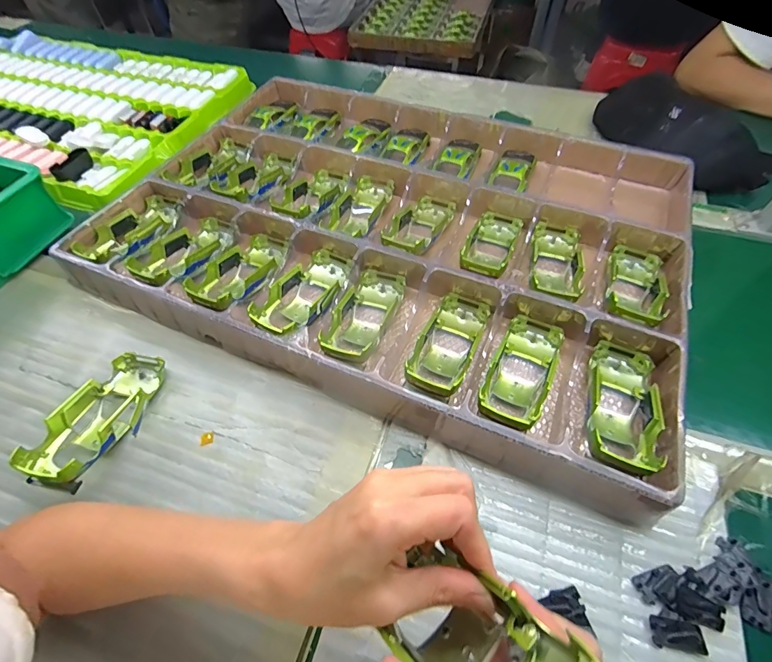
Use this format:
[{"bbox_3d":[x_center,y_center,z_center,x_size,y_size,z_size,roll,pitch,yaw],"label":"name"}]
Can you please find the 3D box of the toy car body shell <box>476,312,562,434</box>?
[{"bbox_3d":[0.127,0.037,0.364,0.055,0.031,0.131,25,49,16],"label":"toy car body shell"}]

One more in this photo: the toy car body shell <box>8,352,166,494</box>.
[{"bbox_3d":[-0.254,0.072,0.355,0.065,0.046,0.130,11,57,8],"label":"toy car body shell"}]

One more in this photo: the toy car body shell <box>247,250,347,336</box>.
[{"bbox_3d":[-0.084,-0.039,0.425,0.060,0.033,0.136,21,47,14],"label":"toy car body shell"}]

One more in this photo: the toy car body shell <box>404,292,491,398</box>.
[{"bbox_3d":[0.061,0.013,0.384,0.053,0.034,0.133,22,45,15],"label":"toy car body shell"}]

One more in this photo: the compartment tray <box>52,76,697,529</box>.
[{"bbox_3d":[0.006,-0.142,0.478,0.637,0.051,0.456,21,60,14],"label":"compartment tray"}]

